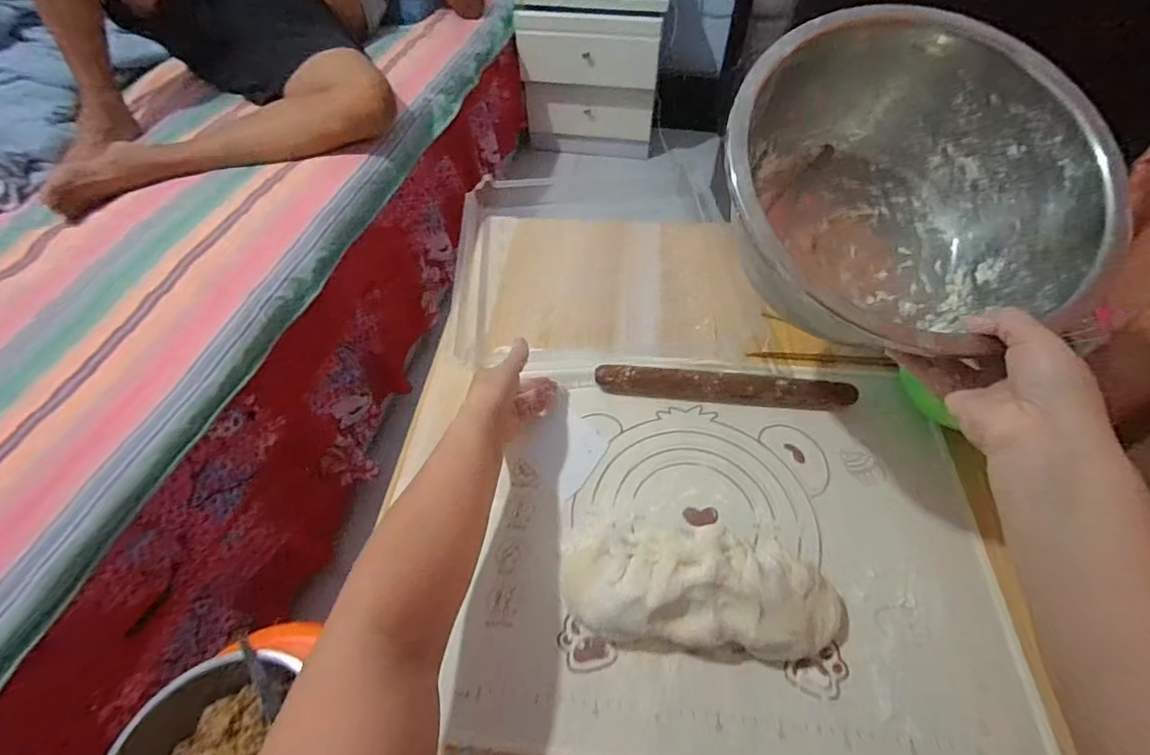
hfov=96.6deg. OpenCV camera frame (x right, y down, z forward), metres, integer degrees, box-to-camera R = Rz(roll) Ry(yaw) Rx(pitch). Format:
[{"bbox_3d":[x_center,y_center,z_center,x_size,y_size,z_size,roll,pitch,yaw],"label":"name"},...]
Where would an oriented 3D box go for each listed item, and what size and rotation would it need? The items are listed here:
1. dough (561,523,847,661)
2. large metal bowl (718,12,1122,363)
[{"bbox_3d":[0.106,0.172,0.433,0.231,0.062,0.096,5,54,4],"label":"dough"},{"bbox_3d":[0.275,-0.177,0.448,0.293,0.134,0.254,12,77,1],"label":"large metal bowl"}]

